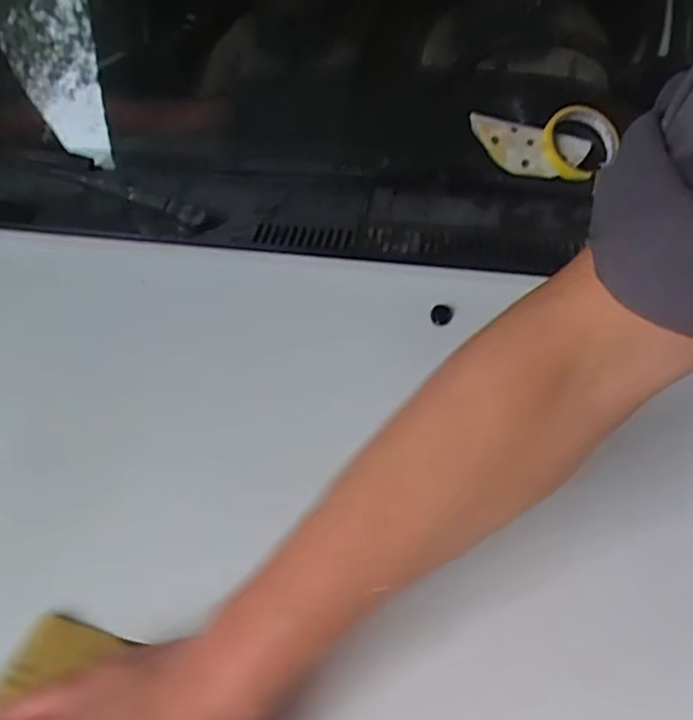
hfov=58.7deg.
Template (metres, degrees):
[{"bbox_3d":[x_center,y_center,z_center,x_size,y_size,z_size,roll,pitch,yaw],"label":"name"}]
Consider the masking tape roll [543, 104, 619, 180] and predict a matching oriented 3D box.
[{"bbox_3d":[0.273,-0.255,0.720,0.082,0.031,0.082,-30,83,-23],"label":"masking tape roll"}]

